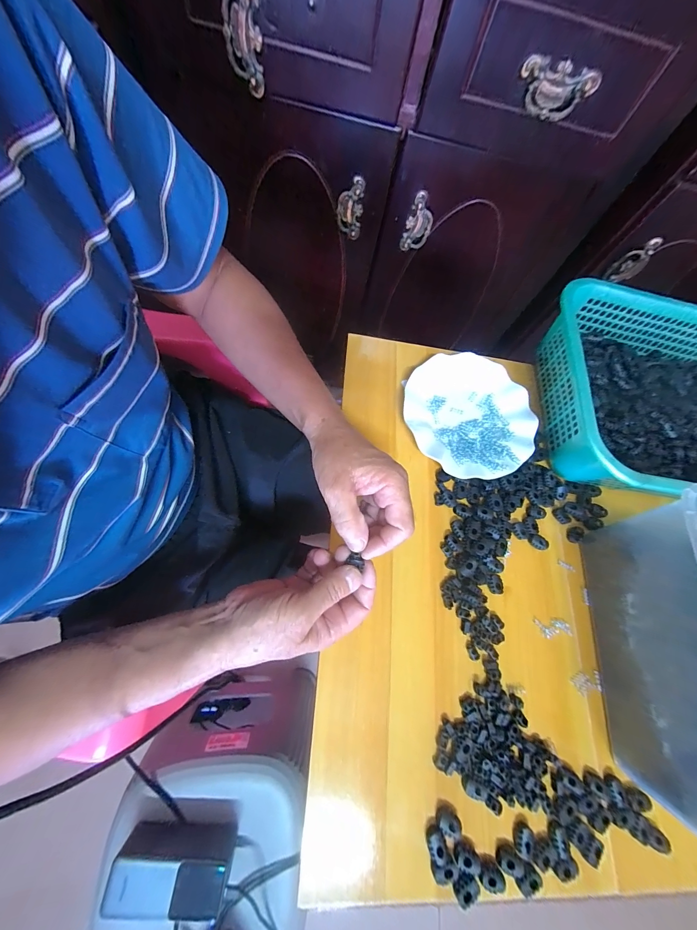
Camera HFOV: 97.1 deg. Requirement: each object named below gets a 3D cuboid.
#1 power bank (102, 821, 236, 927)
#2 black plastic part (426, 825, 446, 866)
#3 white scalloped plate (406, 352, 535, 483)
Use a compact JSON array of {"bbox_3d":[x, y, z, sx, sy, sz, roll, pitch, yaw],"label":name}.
[{"bbox_3d":[-0.209,0.485,0.367,0.132,0.047,0.062,7,70,-7],"label":"power bank"},{"bbox_3d":[0.079,0.339,0.274,0.015,0.008,0.025,-8,73,-12],"label":"black plastic part"},{"bbox_3d":[0.166,-0.069,0.425,0.175,0.030,0.181,3,71,-8],"label":"white scalloped plate"}]

